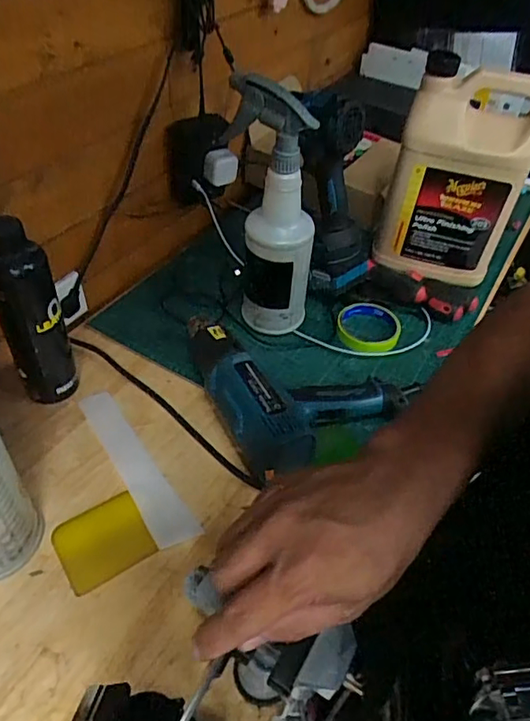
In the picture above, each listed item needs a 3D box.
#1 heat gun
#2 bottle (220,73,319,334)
[{"bbox_3d":[0.028,0.016,0.643,0.202,0.077,0.217,-21,52,-23],"label":"heat gun"},{"bbox_3d":[0.009,-0.164,0.650,0.090,0.307,0.101,-23,52,-24],"label":"bottle"}]

